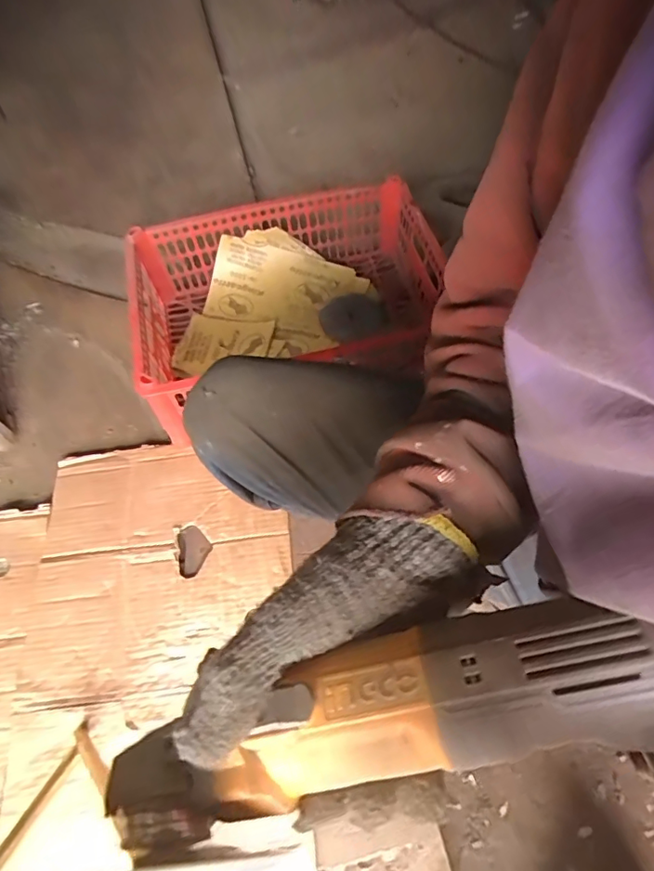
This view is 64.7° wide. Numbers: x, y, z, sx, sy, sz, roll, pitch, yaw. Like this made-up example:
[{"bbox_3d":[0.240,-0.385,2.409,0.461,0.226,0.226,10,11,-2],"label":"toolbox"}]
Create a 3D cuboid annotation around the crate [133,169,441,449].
[{"bbox_3d":[-0.054,-0.206,0.806,0.467,0.150,0.305,-16,63,-8],"label":"crate"}]

